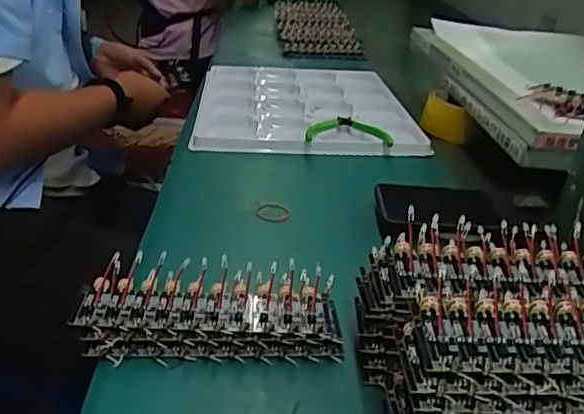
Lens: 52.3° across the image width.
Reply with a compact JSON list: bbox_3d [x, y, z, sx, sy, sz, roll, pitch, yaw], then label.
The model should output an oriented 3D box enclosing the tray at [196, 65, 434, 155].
[{"bbox_3d":[0.015,-0.151,0.864,0.283,0.027,0.403,2,24,-5],"label":"tray"}]

